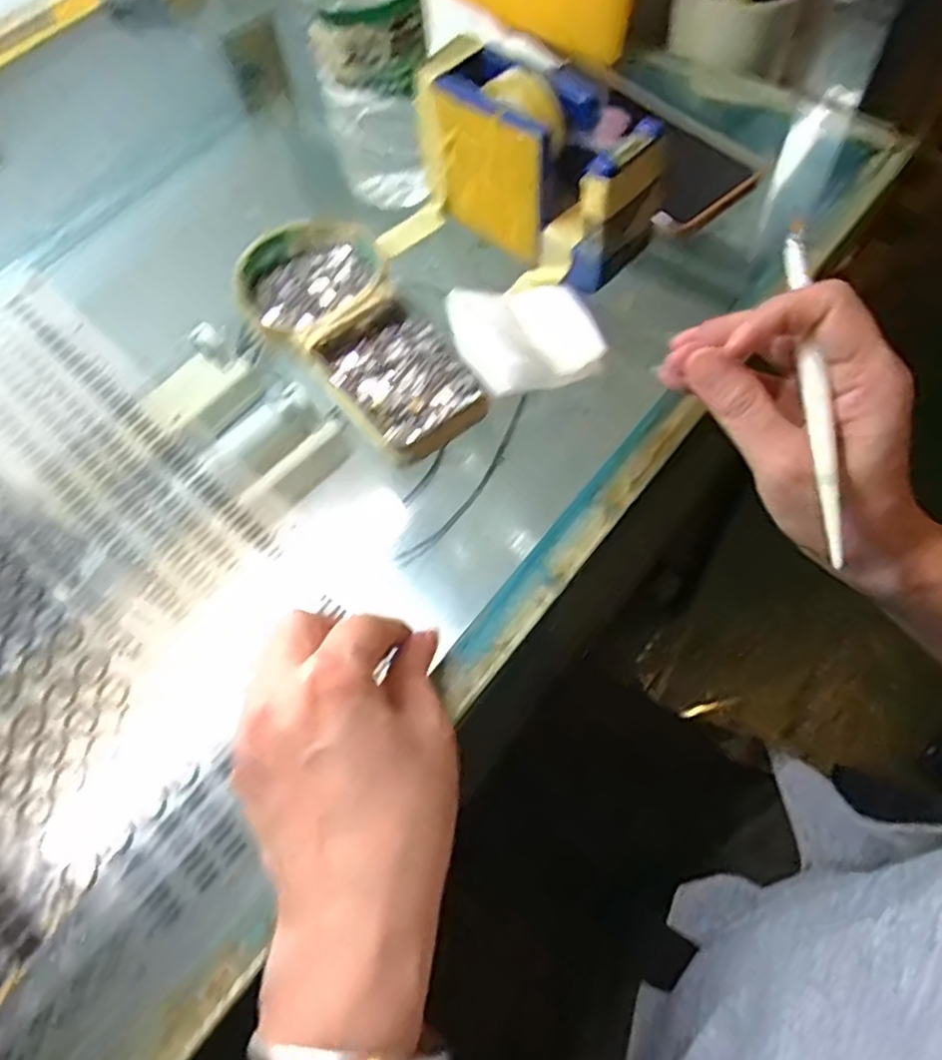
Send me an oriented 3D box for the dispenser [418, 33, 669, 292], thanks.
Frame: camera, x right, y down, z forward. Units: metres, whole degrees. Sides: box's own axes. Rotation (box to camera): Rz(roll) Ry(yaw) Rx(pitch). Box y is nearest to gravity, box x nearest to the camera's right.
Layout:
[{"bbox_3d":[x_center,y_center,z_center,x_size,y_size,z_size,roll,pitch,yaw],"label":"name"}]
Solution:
[{"bbox_3d":[0.034,-0.192,0.383,0.051,0.082,0.134,-42,67,-17],"label":"dispenser"}]

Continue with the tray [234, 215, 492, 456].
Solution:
[{"bbox_3d":[-0.060,-0.107,0.386,0.077,0.020,0.166,-33,65,-12],"label":"tray"}]

